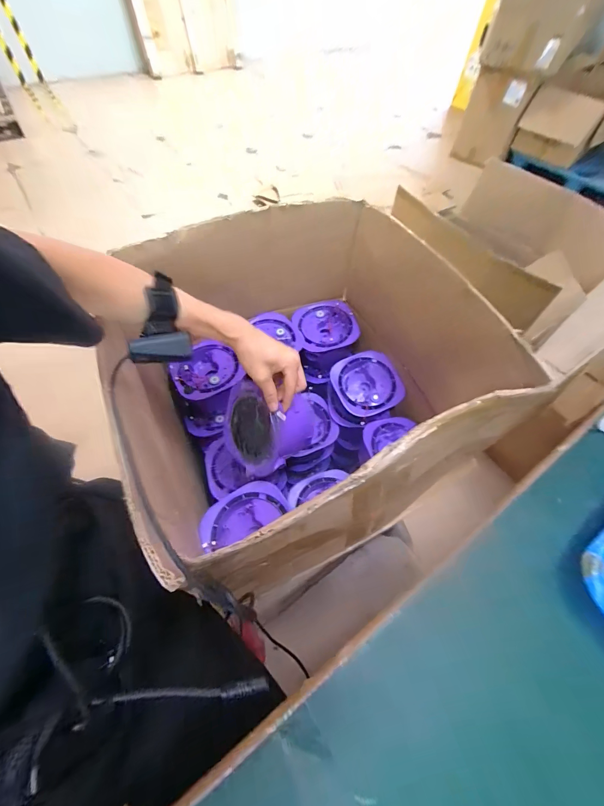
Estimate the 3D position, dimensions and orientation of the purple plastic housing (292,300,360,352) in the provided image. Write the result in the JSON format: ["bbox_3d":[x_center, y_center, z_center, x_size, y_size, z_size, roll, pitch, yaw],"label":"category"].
[{"bbox_3d":[0.053,-0.173,0.710,0.142,0.039,0.130,-8,58,-7],"label":"purple plastic housing"}]

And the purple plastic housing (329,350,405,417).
[{"bbox_3d":[0.141,-0.036,0.688,0.143,0.056,0.135,-16,60,-12],"label":"purple plastic housing"}]

